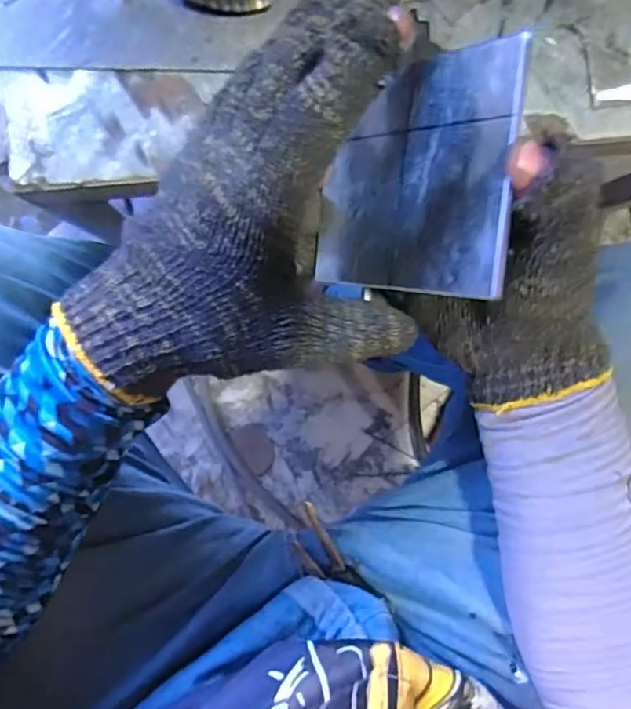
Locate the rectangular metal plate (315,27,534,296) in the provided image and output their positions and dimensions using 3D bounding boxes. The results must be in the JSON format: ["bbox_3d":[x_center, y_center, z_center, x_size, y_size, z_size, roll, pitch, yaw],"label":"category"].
[{"bbox_3d":[0.041,-0.080,0.271,0.004,0.107,0.098,-3,101,-40],"label":"rectangular metal plate"}]

